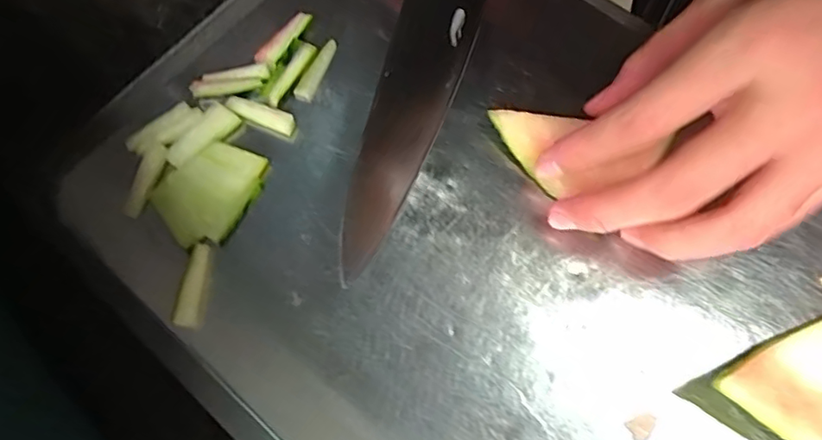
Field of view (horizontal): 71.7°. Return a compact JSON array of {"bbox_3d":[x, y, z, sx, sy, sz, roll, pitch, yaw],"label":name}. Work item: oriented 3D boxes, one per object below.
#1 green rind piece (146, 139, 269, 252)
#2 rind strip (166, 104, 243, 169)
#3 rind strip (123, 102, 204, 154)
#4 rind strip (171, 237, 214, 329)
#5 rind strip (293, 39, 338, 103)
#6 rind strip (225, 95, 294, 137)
[{"bbox_3d":[-0.091,-0.013,0.259,0.041,0.005,0.049,35,73,10],"label":"green rind piece"},{"bbox_3d":[-0.099,-0.040,0.267,0.036,0.005,0.013,-42,77,-14],"label":"rind strip"},{"bbox_3d":[-0.116,-0.042,0.267,0.035,0.005,0.014,-39,76,-14],"label":"rind strip"},{"bbox_3d":[-0.092,0.026,0.243,0.011,0.004,0.038,4,71,0],"label":"rind strip"},{"bbox_3d":[-0.046,-0.074,0.280,0.008,0.004,0.036,25,72,7],"label":"rind strip"},{"bbox_3d":[-0.072,-0.050,0.271,0.034,0.004,0.011,19,71,5],"label":"rind strip"}]

